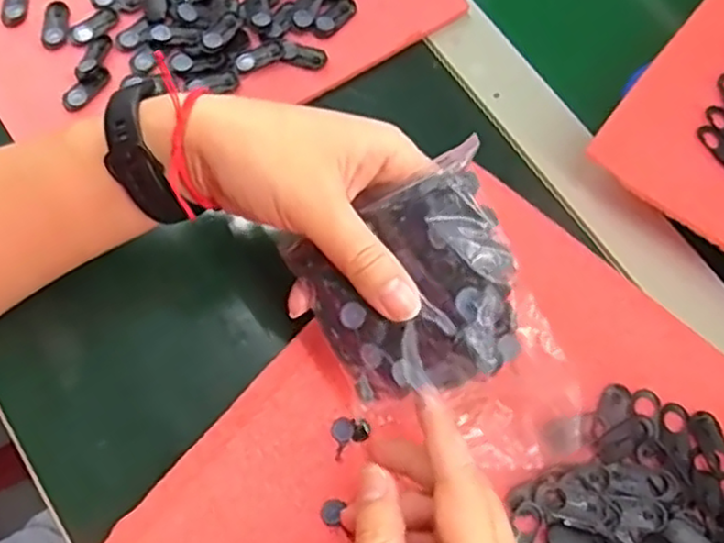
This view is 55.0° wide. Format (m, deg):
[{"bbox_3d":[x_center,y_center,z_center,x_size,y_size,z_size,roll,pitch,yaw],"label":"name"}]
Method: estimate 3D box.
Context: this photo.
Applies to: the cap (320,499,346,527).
[{"bbox_3d":[-0.013,0.109,0.314,0.010,0.006,0.012,11,70,2],"label":"cap"}]

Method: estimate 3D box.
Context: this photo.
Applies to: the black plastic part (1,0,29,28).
[{"bbox_3d":[-0.202,-0.157,0.406,0.014,0.004,0.031,2,70,-1],"label":"black plastic part"}]

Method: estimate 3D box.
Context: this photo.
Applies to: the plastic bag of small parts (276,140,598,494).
[{"bbox_3d":[0.030,0.026,0.284,0.087,0.025,0.126,-23,87,18],"label":"plastic bag of small parts"}]

